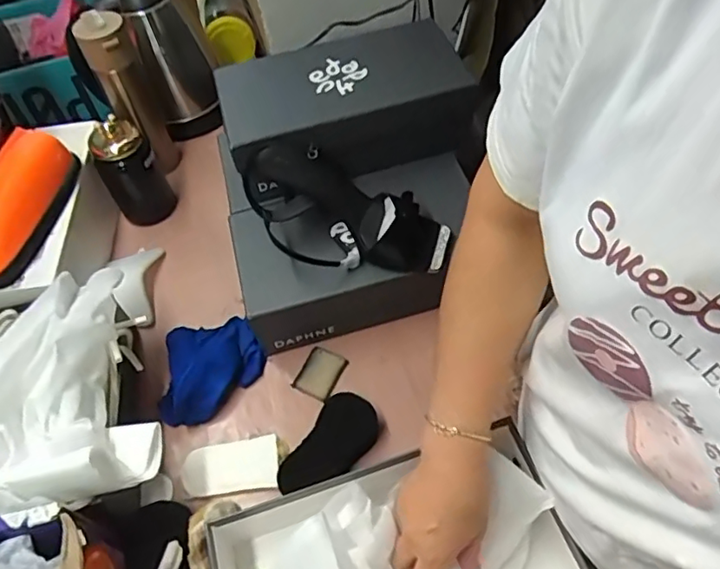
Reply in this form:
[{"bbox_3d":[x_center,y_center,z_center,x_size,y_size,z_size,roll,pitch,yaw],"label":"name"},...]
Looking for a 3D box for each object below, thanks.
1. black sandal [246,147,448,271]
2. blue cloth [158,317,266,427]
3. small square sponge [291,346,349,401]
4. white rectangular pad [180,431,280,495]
[{"bbox_3d":[-0.022,-0.068,0.650,0.237,0.075,0.131,28,60,4],"label":"black sandal"},{"bbox_3d":[-0.174,0.097,0.679,0.111,0.040,0.133,-2,54,4],"label":"blue cloth"},{"bbox_3d":[-0.048,0.105,0.684,0.047,0.007,0.059,22,59,20],"label":"small square sponge"},{"bbox_3d":[-0.138,0.195,0.620,0.099,0.016,0.053,-12,54,-3],"label":"white rectangular pad"}]

